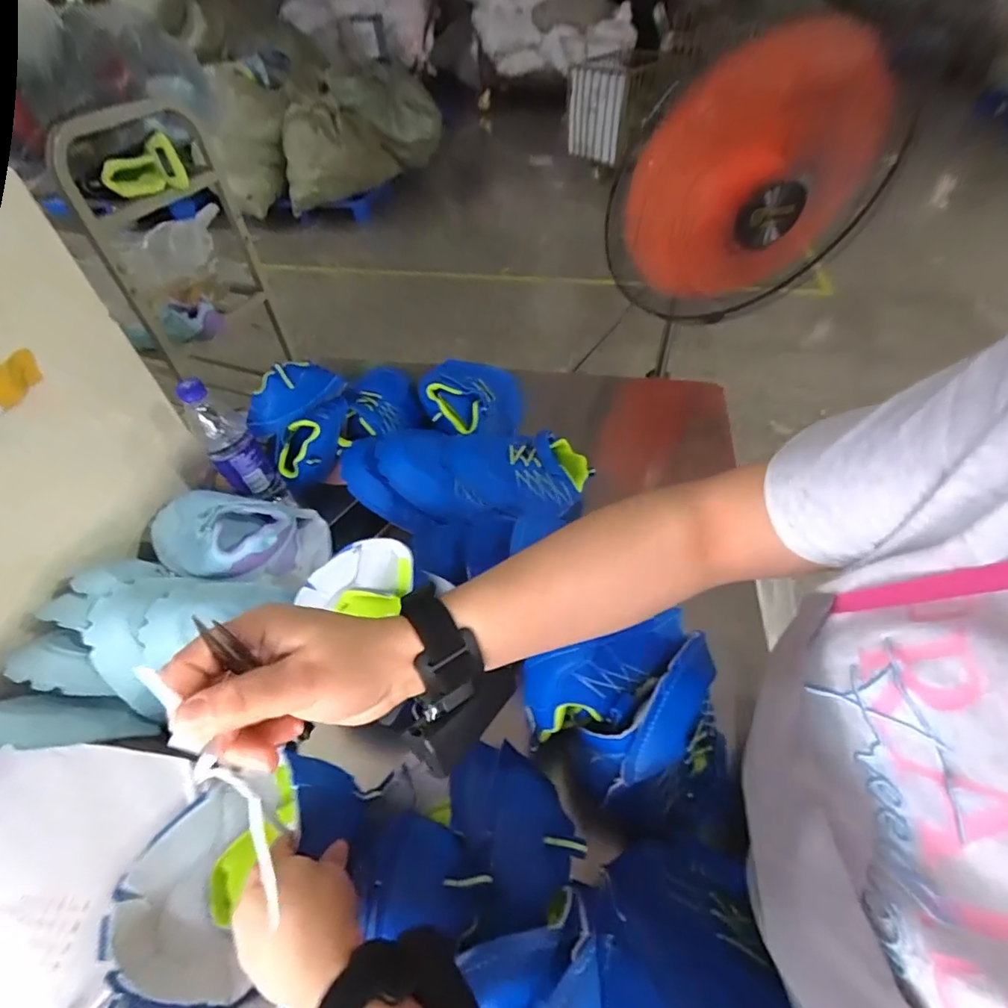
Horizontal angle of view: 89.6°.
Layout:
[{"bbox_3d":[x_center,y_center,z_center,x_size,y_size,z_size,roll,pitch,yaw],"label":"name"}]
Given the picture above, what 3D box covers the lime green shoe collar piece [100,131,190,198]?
[{"bbox_3d":[-0.641,-0.594,0.901,0.133,0.070,0.072,-28,53,-20],"label":"lime green shoe collar piece"}]

